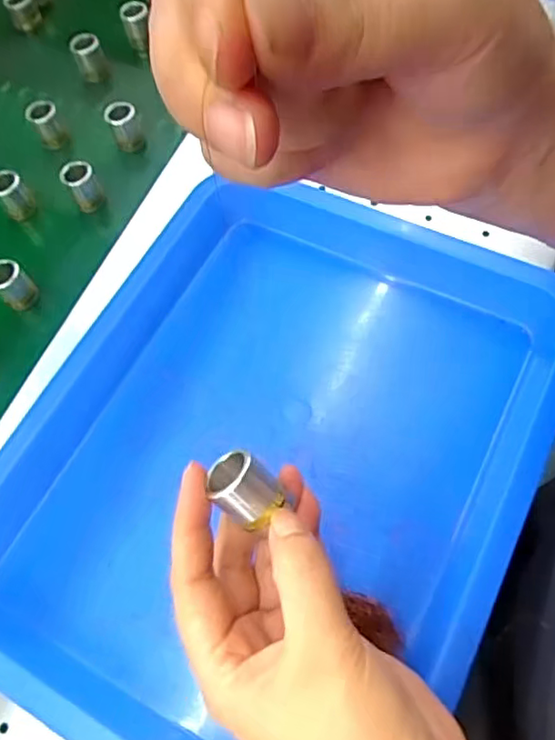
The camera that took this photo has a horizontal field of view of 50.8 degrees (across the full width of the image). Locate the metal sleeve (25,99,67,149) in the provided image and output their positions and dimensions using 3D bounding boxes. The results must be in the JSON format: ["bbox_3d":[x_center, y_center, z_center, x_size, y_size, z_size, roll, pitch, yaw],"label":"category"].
[{"bbox_3d":[-0.186,-0.196,0.473,0.023,0.040,0.019,-27,64,-7],"label":"metal sleeve"}]

